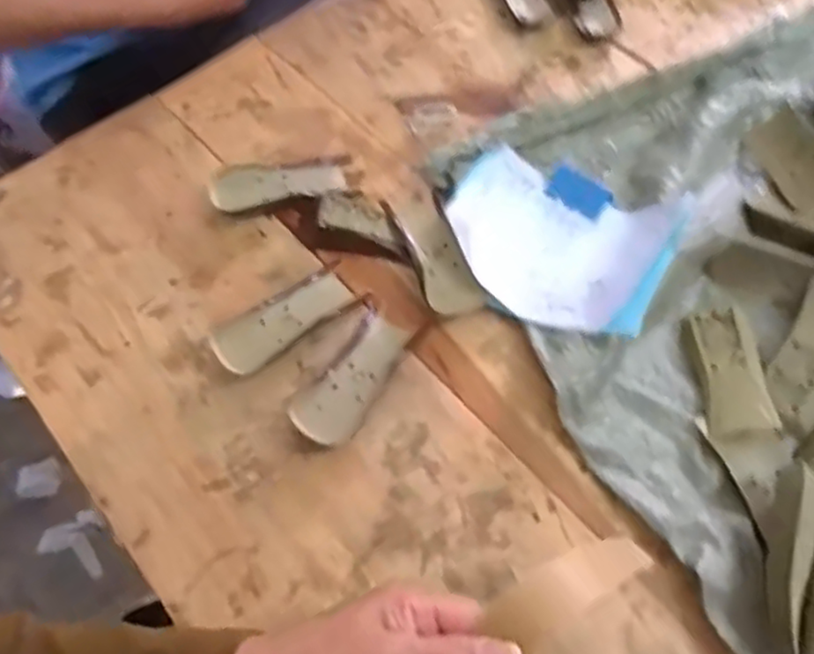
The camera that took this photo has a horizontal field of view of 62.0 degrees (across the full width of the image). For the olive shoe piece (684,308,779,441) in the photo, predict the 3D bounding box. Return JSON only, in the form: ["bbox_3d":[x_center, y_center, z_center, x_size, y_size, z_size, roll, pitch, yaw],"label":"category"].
[{"bbox_3d":[0.224,0.034,0.476,0.036,0.030,0.094,1,60,2],"label":"olive shoe piece"}]

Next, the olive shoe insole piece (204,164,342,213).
[{"bbox_3d":[-0.111,-0.123,0.573,0.112,0.015,0.037,-13,59,-23],"label":"olive shoe insole piece"}]

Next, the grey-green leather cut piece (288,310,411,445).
[{"bbox_3d":[-0.037,0.037,0.490,0.048,0.016,0.106,33,66,19],"label":"grey-green leather cut piece"}]

